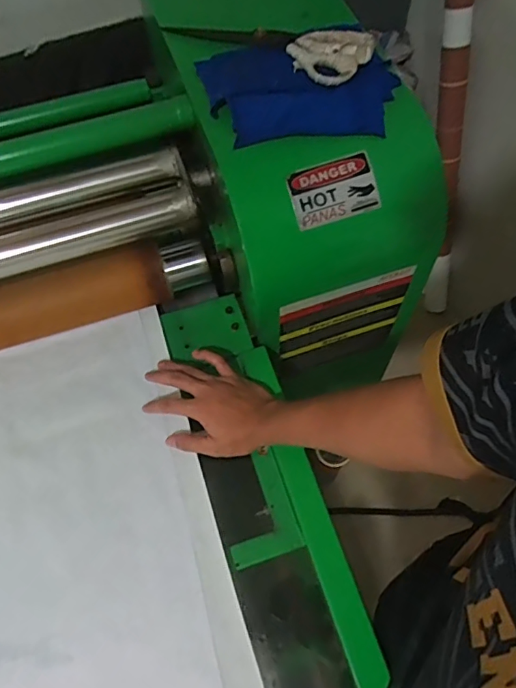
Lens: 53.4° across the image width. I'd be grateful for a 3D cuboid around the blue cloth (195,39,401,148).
[{"bbox_3d":[0.050,-0.315,0.647,0.243,0.035,0.139,-4,62,1],"label":"blue cloth"}]

